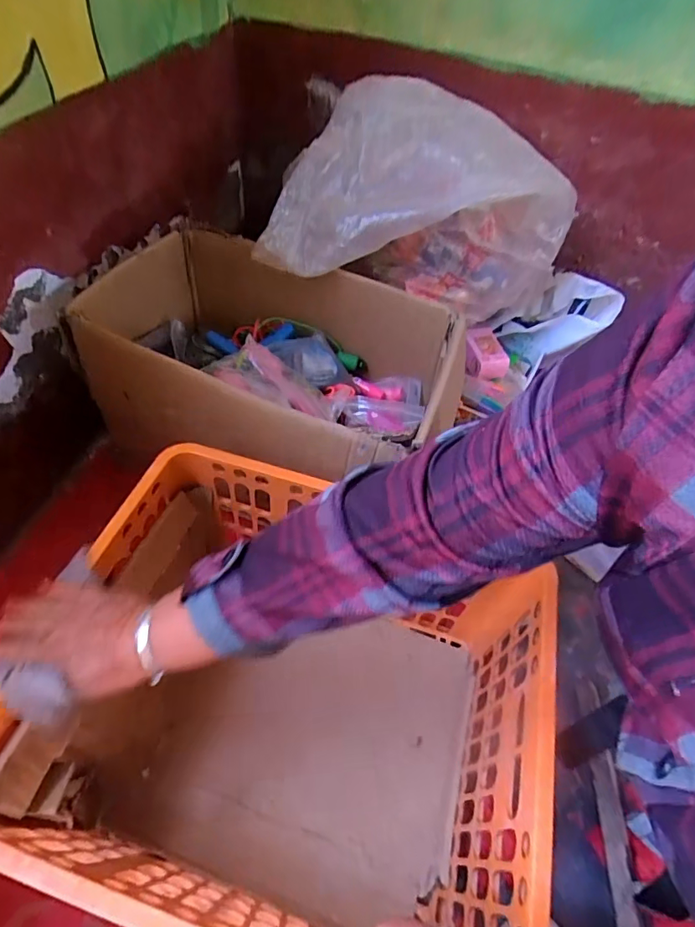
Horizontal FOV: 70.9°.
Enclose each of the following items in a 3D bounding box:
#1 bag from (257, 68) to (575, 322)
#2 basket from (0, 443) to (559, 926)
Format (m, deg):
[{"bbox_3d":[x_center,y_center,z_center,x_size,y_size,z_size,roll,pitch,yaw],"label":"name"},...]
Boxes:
[{"bbox_3d":[0.136,-0.428,0.881,0.577,0.328,0.242,-14,54,-17],"label":"bag"},{"bbox_3d":[-0.061,0.268,0.558,0.463,0.295,0.391,16,52,6],"label":"basket"}]

